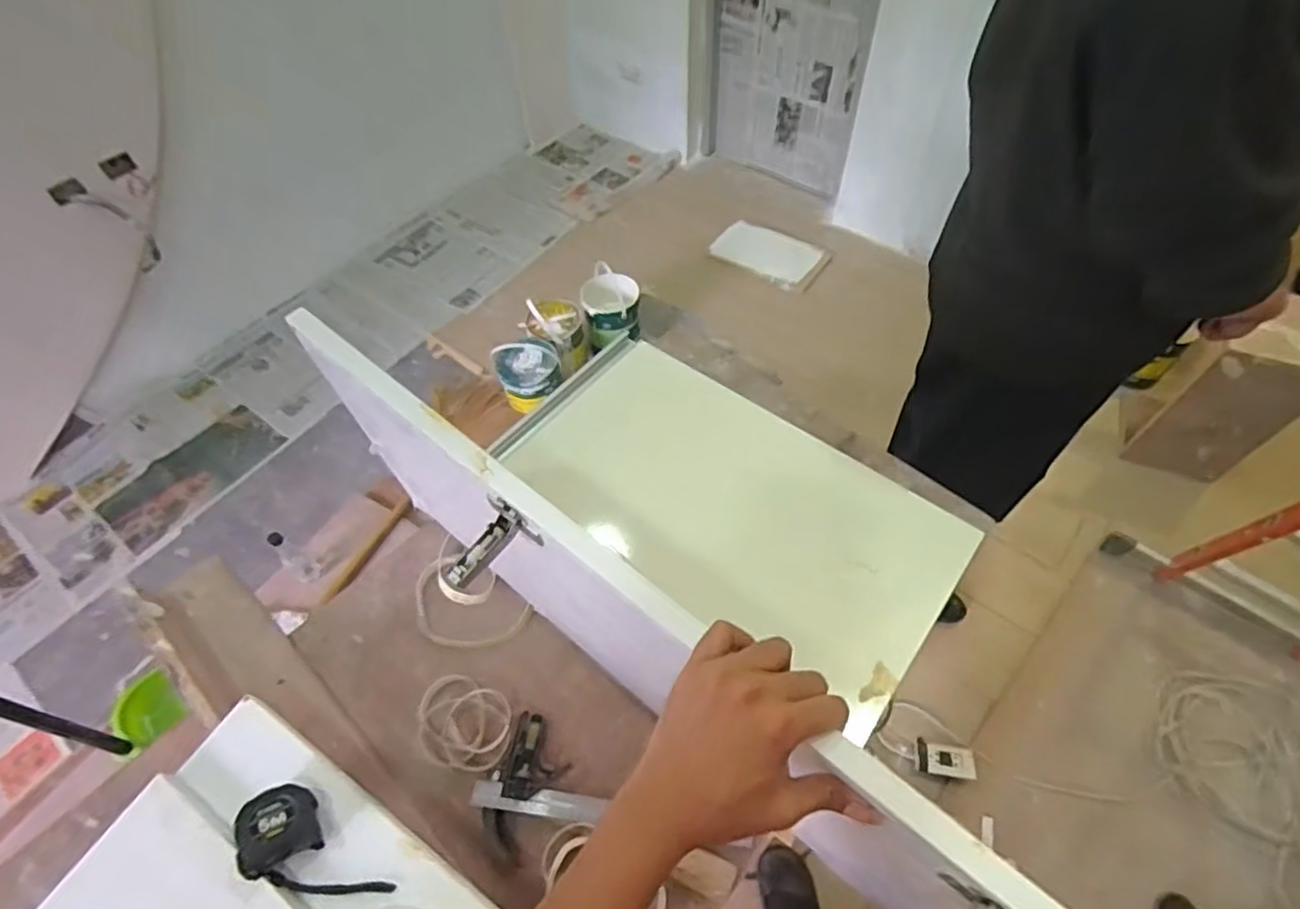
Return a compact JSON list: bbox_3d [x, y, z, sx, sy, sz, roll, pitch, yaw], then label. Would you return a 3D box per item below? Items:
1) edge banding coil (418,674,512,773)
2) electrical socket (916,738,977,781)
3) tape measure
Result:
[{"bbox_3d":[-0.223,0.324,0.801,0.125,0.032,0.098,19,59,14],"label":"edge banding coil"},{"bbox_3d":[0.640,0.662,1.442,0.117,0.046,0.071,12,57,10],"label":"electrical socket"},{"bbox_3d":[-0.315,0.371,0.632,0.155,0.047,0.081,11,57,9],"label":"tape measure"}]

